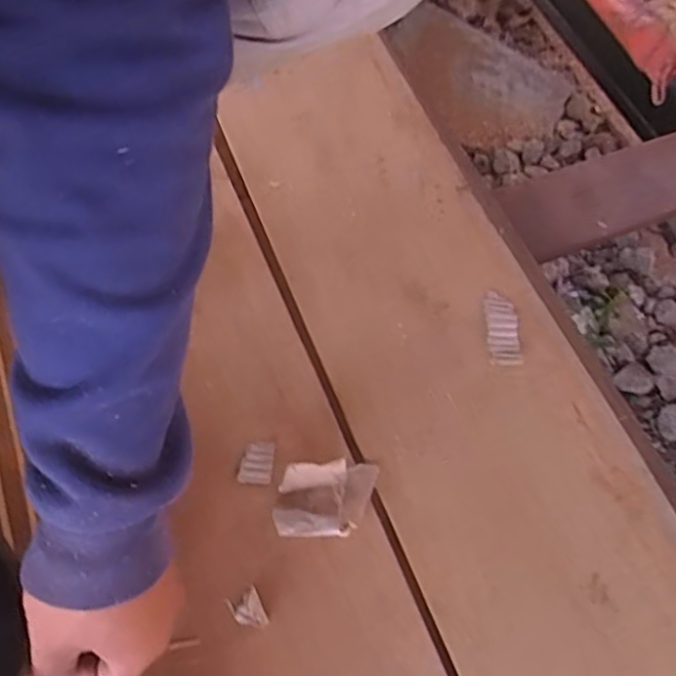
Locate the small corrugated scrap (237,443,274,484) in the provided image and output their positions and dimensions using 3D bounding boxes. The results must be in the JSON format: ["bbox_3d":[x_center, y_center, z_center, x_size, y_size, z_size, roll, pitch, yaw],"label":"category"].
[{"bbox_3d":[-0.059,0.090,0.466,0.024,0.004,0.030,2,64,0],"label":"small corrugated scrap"}]

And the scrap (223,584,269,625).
[{"bbox_3d":[-0.060,0.179,0.422,0.020,0.007,0.026,-25,67,-13],"label":"scrap"}]

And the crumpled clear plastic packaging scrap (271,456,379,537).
[{"bbox_3d":[-0.009,0.112,0.452,0.069,0.026,0.055,2,64,0],"label":"crumpled clear plastic packaging scrap"}]

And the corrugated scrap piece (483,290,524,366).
[{"bbox_3d":[0.134,-0.009,0.527,0.025,0.004,0.065,-1,64,-1],"label":"corrugated scrap piece"}]

